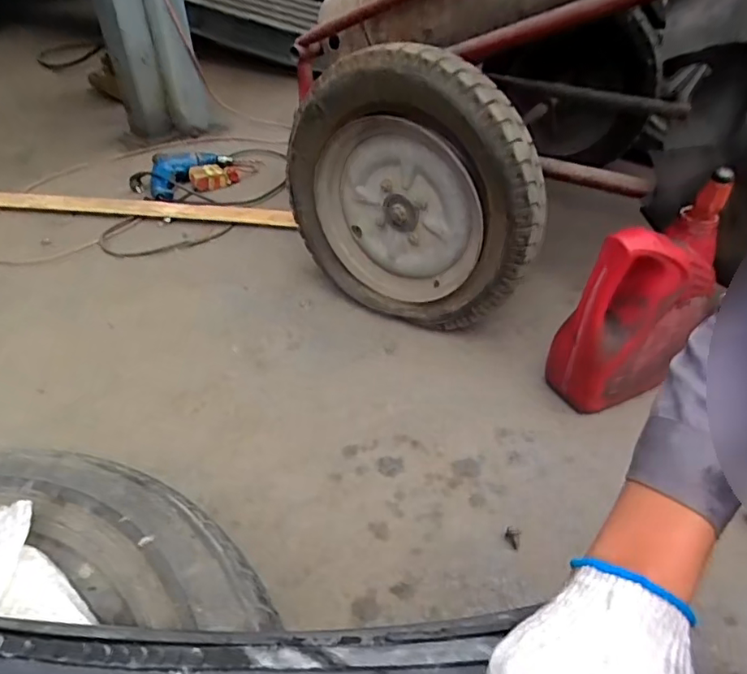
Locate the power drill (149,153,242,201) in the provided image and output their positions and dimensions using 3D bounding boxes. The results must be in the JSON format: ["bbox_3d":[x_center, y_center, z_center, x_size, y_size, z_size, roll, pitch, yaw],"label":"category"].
[{"bbox_3d":[-0.488,-0.451,1.463,0.229,0.058,0.192,-14,41,-15],"label":"power drill"}]

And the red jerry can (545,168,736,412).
[{"bbox_3d":[0.381,-0.040,0.781,0.191,0.320,0.090,-12,41,-15],"label":"red jerry can"}]

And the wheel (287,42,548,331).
[{"bbox_3d":[0.058,-0.225,0.914,0.447,0.433,0.099,25,45,28],"label":"wheel"}]

